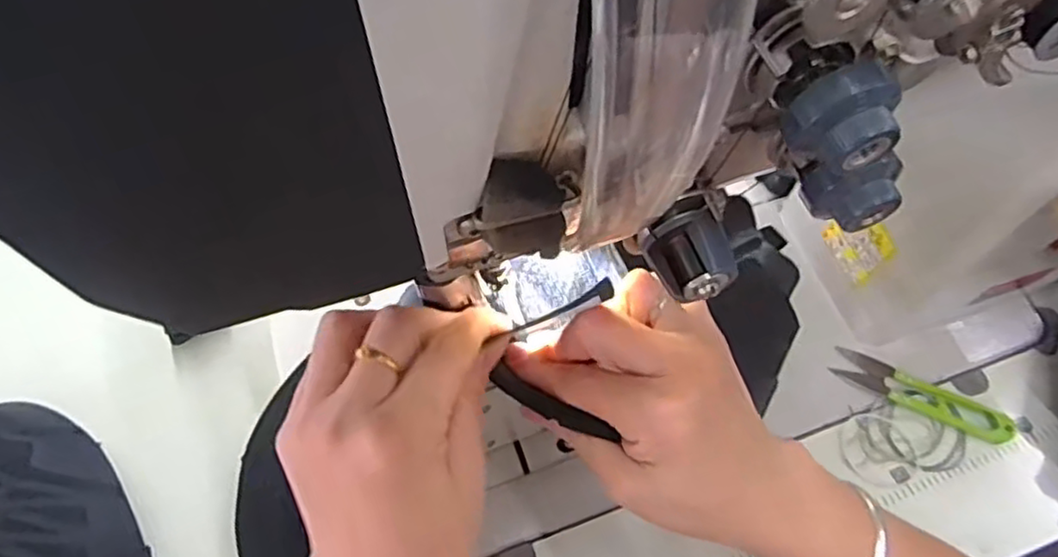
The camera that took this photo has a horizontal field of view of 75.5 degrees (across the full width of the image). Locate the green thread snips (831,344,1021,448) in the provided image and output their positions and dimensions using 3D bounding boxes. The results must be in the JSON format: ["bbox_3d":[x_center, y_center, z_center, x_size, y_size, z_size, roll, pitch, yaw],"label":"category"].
[{"bbox_3d":[0.276,0.083,0.481,0.118,0.008,0.026,28,63,18],"label":"green thread snips"}]

